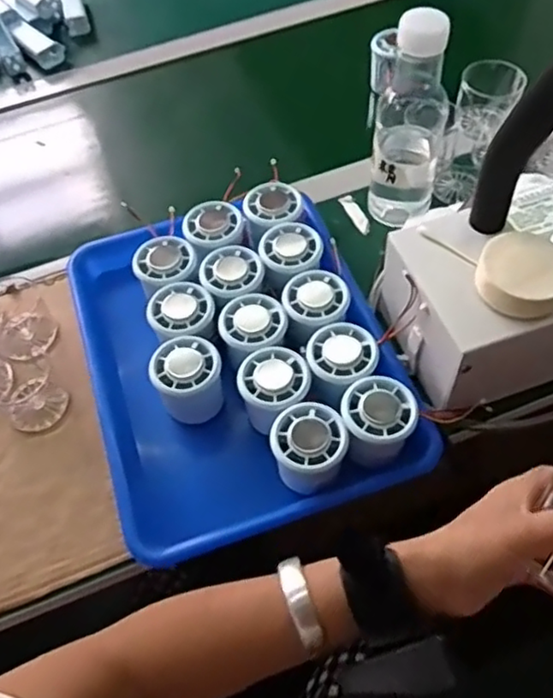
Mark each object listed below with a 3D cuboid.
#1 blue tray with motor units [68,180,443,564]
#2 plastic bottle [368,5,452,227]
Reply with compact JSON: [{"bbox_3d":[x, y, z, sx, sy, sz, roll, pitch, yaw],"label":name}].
[{"bbox_3d":[-0.039,-0.004,0.556,0.251,0.070,0.319,-18,55,-8],"label":"blue tray with motor units"},{"bbox_3d":[0.123,-0.205,0.594,0.066,0.203,0.052,8,55,10],"label":"plastic bottle"}]

